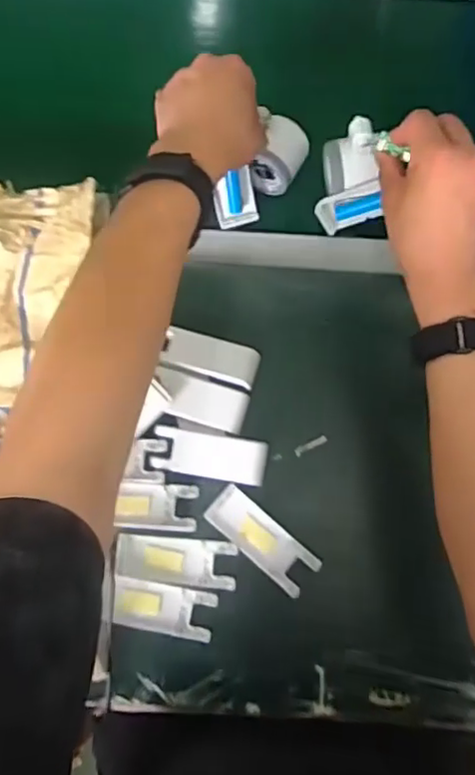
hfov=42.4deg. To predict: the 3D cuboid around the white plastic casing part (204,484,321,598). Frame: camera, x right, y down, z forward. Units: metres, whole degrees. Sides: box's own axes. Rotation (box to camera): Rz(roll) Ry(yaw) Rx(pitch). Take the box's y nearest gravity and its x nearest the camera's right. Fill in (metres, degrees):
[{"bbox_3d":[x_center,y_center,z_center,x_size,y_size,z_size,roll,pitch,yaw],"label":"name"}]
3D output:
[{"bbox_3d":[0.021,0.133,0.537,0.104,0.010,0.039,41,79,9],"label":"white plastic casing part"}]

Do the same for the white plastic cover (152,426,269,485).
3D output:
[{"bbox_3d":[-0.024,0.062,0.551,0.099,0.005,0.039,8,76,2],"label":"white plastic cover"}]

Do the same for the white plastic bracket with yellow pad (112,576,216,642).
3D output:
[{"bbox_3d":[-0.063,0.188,0.521,0.085,0.012,0.039,11,76,2],"label":"white plastic bracket with yellow pad"}]

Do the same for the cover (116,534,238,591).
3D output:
[{"bbox_3d":[-0.054,0.152,0.535,0.102,0.012,0.040,6,76,1],"label":"cover"}]

